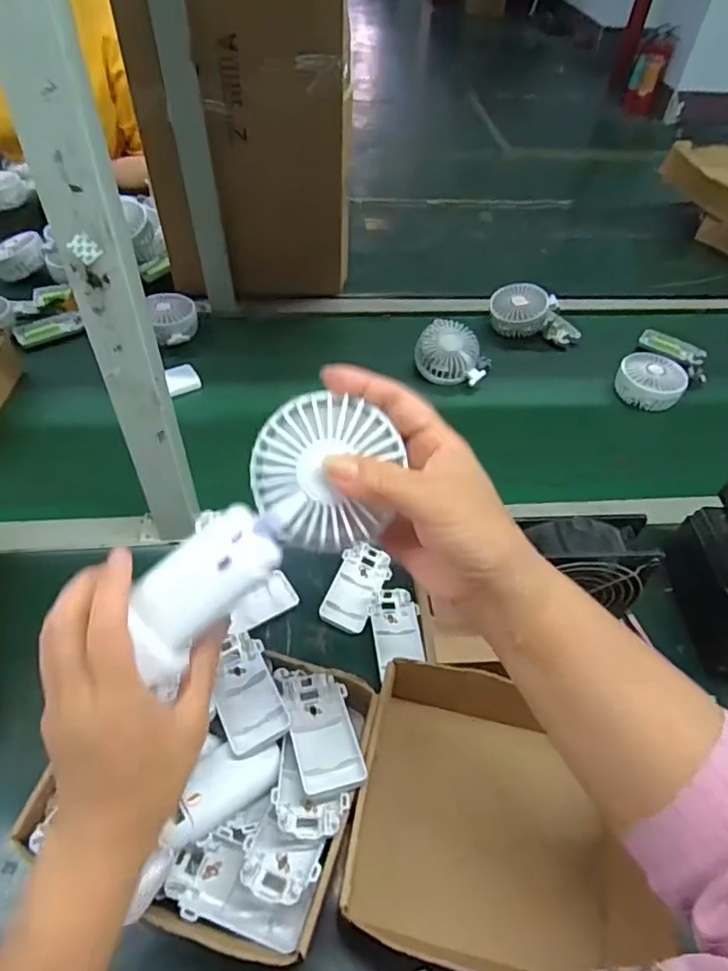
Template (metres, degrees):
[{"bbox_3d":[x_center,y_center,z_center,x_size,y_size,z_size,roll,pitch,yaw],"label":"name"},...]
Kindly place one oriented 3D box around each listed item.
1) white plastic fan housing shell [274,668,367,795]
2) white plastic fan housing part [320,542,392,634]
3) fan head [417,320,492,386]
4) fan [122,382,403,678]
[{"bbox_3d":[-0.032,0.183,0.439,0.049,0.023,0.101,-15,38,-15],"label":"white plastic fan housing shell"},{"bbox_3d":[-0.006,0.101,0.578,0.050,0.012,0.091,17,51,9],"label":"white plastic fan housing part"},{"bbox_3d":[0.128,-0.188,0.828,0.103,0.051,0.082,13,51,6],"label":"fan head"},{"bbox_3d":[-0.054,0.029,0.310,0.179,0.039,0.070,-46,61,2],"label":"fan"}]

